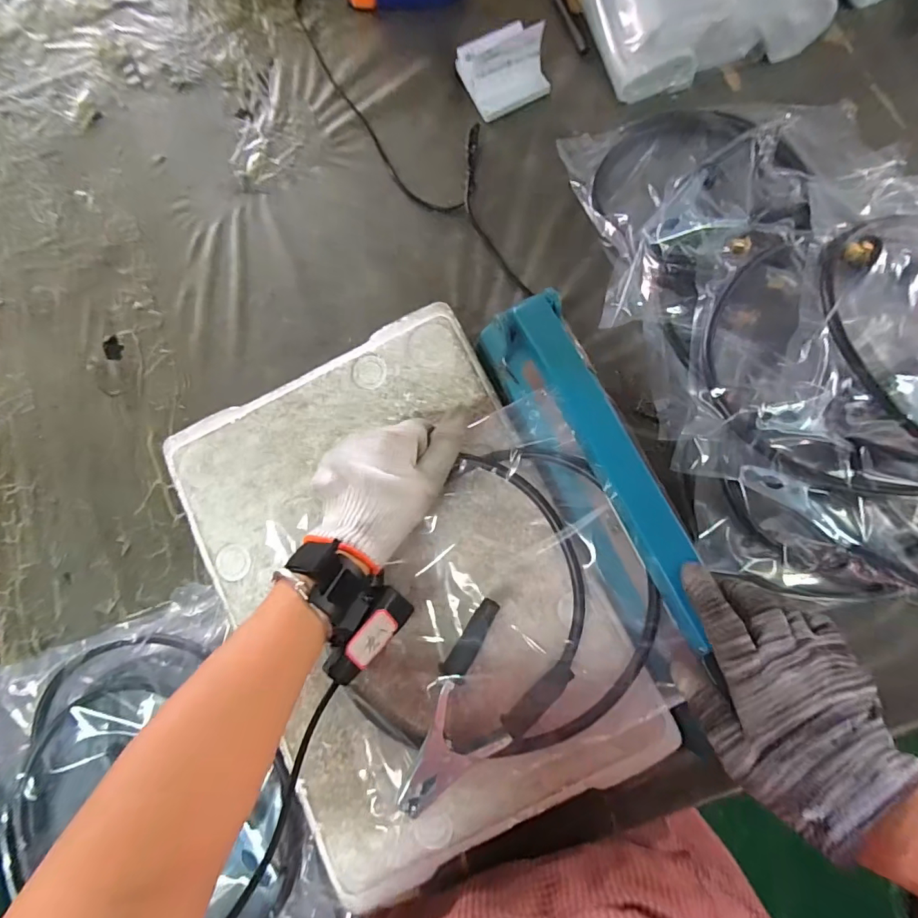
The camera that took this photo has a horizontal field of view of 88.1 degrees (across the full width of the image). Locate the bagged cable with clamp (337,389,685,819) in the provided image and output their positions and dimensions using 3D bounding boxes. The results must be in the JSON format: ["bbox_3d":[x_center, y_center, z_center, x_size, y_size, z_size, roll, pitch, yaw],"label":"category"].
[{"bbox_3d":[0.014,0.106,0.365,0.239,0.039,0.253,-21,81,1],"label":"bagged cable with clamp"}]

